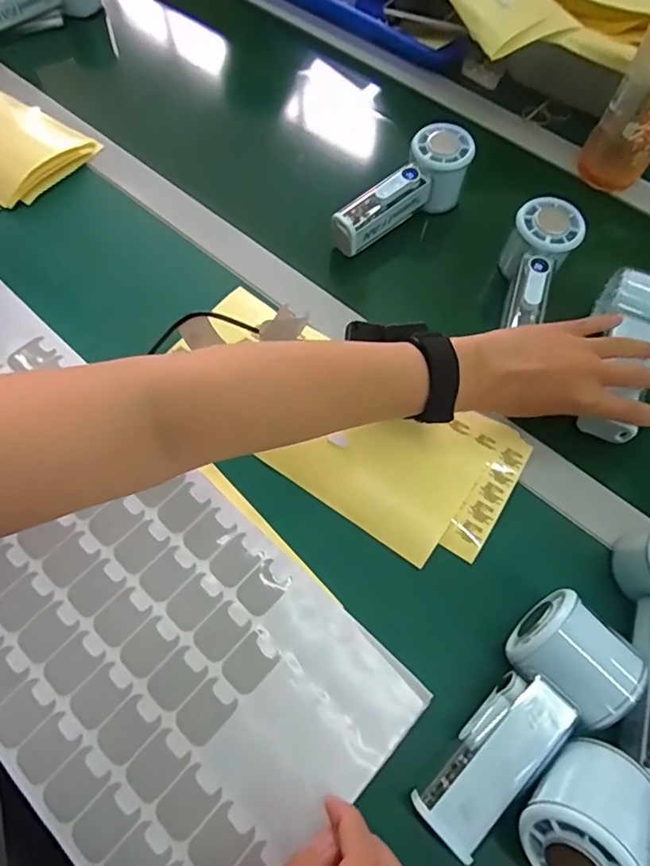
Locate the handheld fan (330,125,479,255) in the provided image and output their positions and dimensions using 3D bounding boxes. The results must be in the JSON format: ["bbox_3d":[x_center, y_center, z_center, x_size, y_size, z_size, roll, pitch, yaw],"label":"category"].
[{"bbox_3d":[0.072,-0.224,0.489,0.058,0.055,0.156,41,68,17],"label":"handheld fan"}]

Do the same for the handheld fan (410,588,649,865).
[{"bbox_3d":[0.112,0.165,0.305,0.149,0.054,0.065,-36,69,-19],"label":"handheld fan"}]

